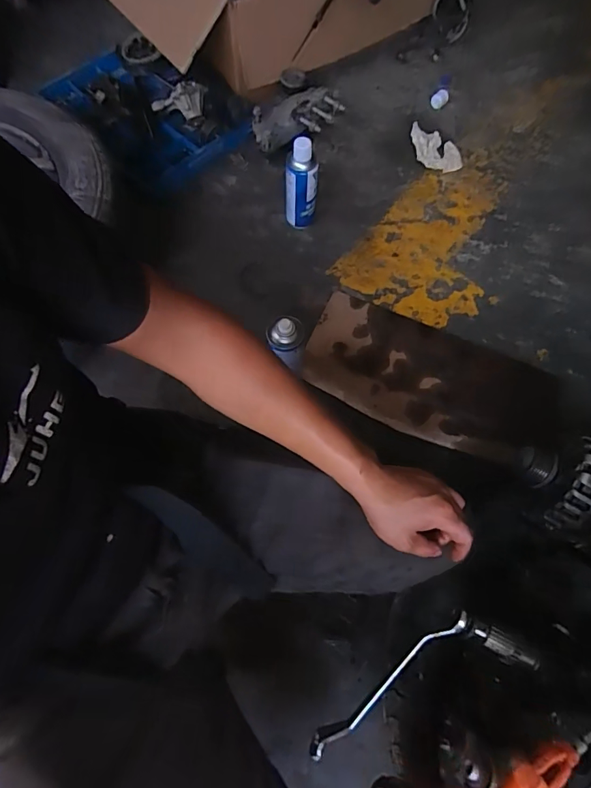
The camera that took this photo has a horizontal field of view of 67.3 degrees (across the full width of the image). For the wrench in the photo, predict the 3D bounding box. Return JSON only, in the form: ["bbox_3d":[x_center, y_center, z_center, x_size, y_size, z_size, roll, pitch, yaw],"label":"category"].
[{"bbox_3d":[0.111,0.349,0.536,0.250,0.022,0.023,-45,75,4],"label":"wrench"}]

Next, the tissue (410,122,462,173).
[{"bbox_3d":[0.339,-0.602,1.099,0.161,0.032,0.098,34,72,11],"label":"tissue"}]

